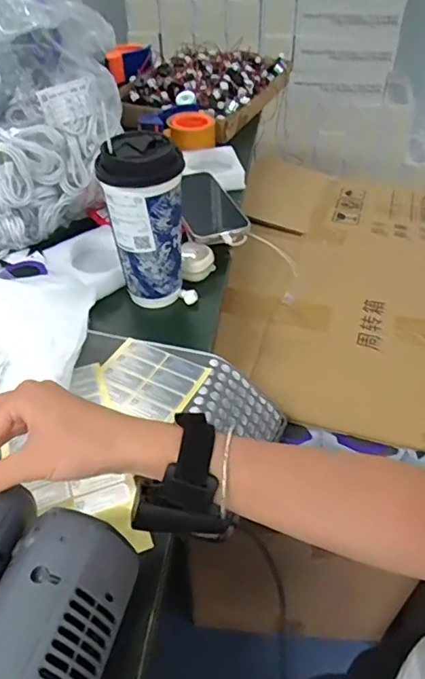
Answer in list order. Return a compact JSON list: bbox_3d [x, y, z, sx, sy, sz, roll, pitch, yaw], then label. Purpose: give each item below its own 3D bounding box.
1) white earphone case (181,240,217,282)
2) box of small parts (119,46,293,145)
[{"bbox_3d":[-0.019,-0.099,0.636,0.040,0.024,0.053,-3,44,-2],"label":"white earphone case"},{"bbox_3d":[-0.029,-0.511,1.038,0.275,0.067,0.379,19,47,20],"label":"box of small parts"}]

